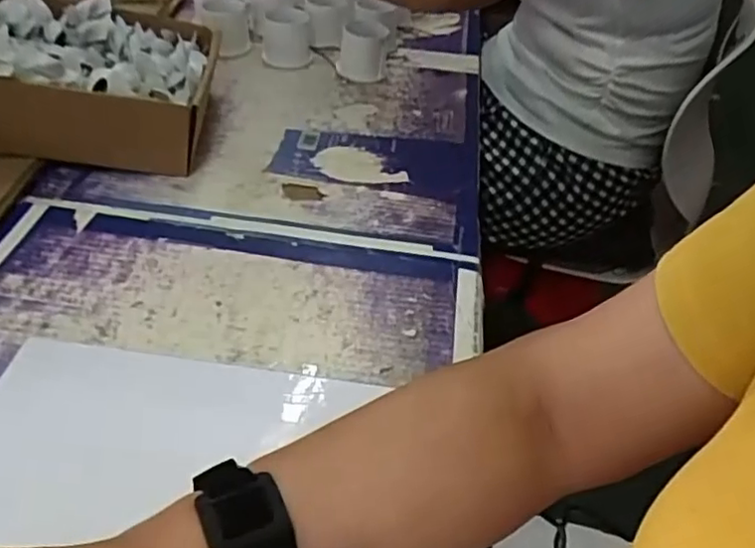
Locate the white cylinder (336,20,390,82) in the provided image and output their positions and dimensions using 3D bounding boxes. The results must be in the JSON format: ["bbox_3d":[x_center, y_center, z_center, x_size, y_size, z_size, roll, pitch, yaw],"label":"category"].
[{"bbox_3d":[-0.016,-0.253,0.719,0.054,0.055,0.057,7,43,1],"label":"white cylinder"}]

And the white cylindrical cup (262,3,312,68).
[{"bbox_3d":[-0.102,-0.271,0.723,0.054,0.060,0.051,0,43,-6],"label":"white cylindrical cup"}]

